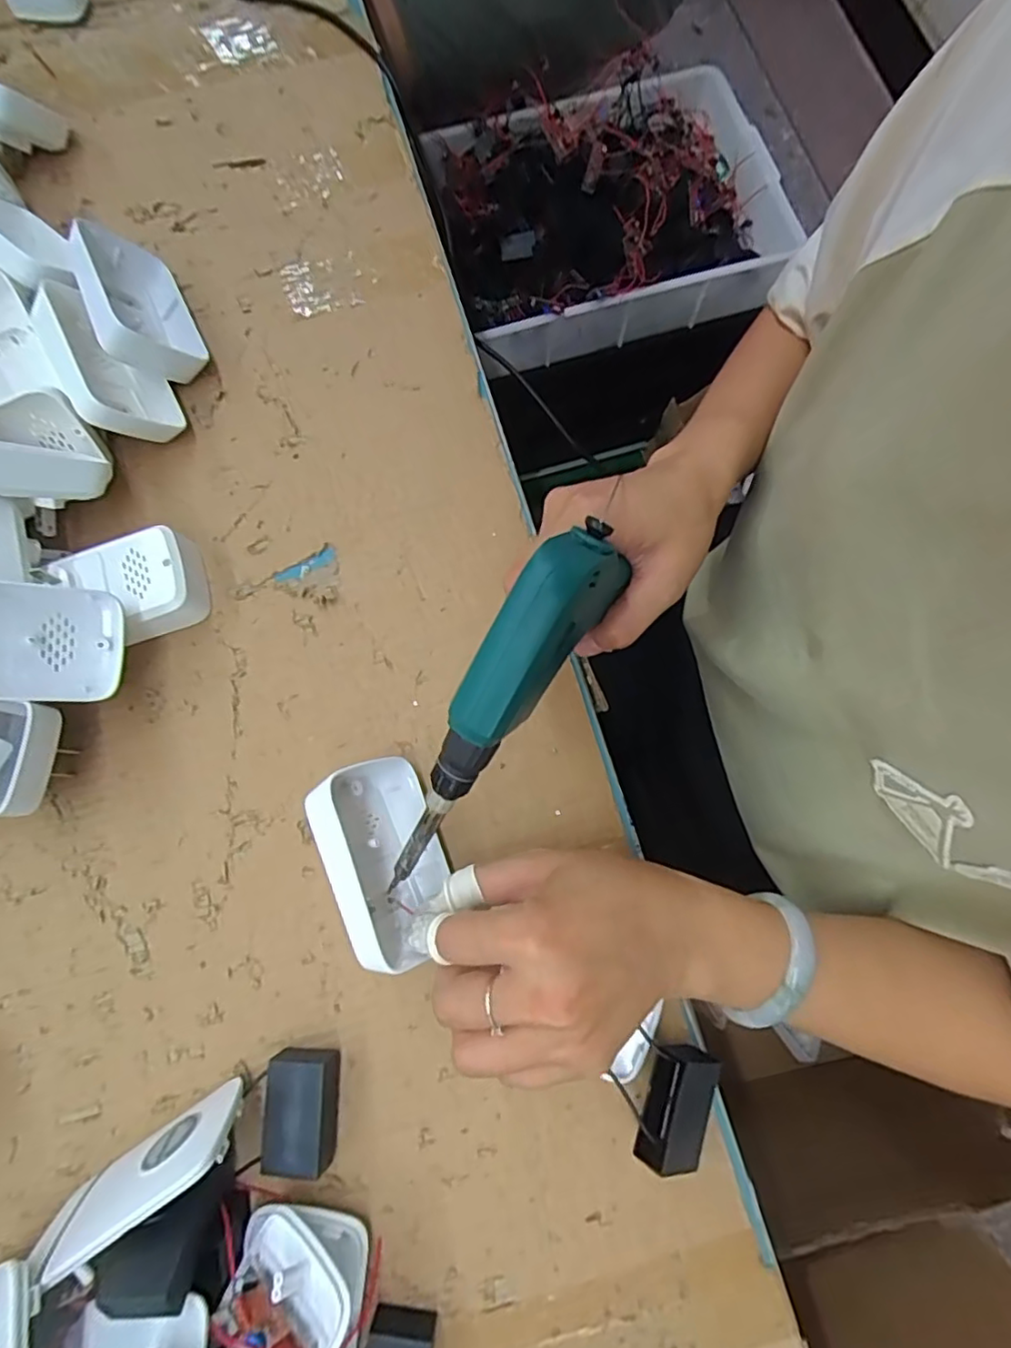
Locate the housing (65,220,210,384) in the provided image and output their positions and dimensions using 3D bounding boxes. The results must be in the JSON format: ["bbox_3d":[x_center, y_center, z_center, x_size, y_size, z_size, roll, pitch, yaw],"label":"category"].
[{"bbox_3d":[-0.229,-0.227,0.370,0.027,0.062,0.097,-36,76,27],"label":"housing"}]

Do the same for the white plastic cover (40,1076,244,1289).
[{"bbox_3d":[-0.158,0.220,0.270,0.075,0.059,0.010,-31,99,-10],"label":"white plastic cover"}]

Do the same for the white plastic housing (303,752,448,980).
[{"bbox_3d":[-0.059,0.091,0.299,0.048,0.047,0.095,-22,78,-3],"label":"white plastic housing"}]

